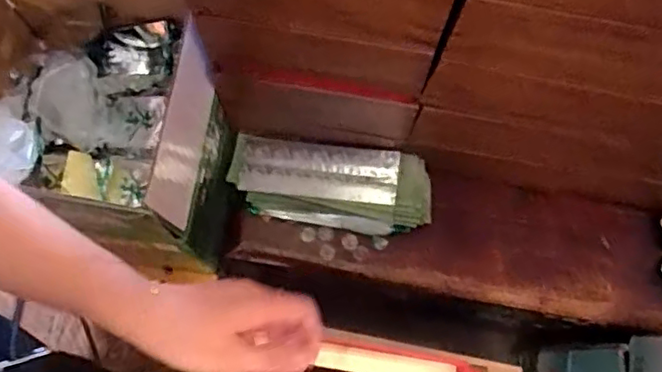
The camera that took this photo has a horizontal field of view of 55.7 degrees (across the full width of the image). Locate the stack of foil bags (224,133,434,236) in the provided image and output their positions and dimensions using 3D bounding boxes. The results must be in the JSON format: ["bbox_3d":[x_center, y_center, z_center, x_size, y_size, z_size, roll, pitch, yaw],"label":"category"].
[{"bbox_3d":[0.000,-0.002,0.889,0.287,0.068,0.105,9,74,0],"label":"stack of foil bags"}]

